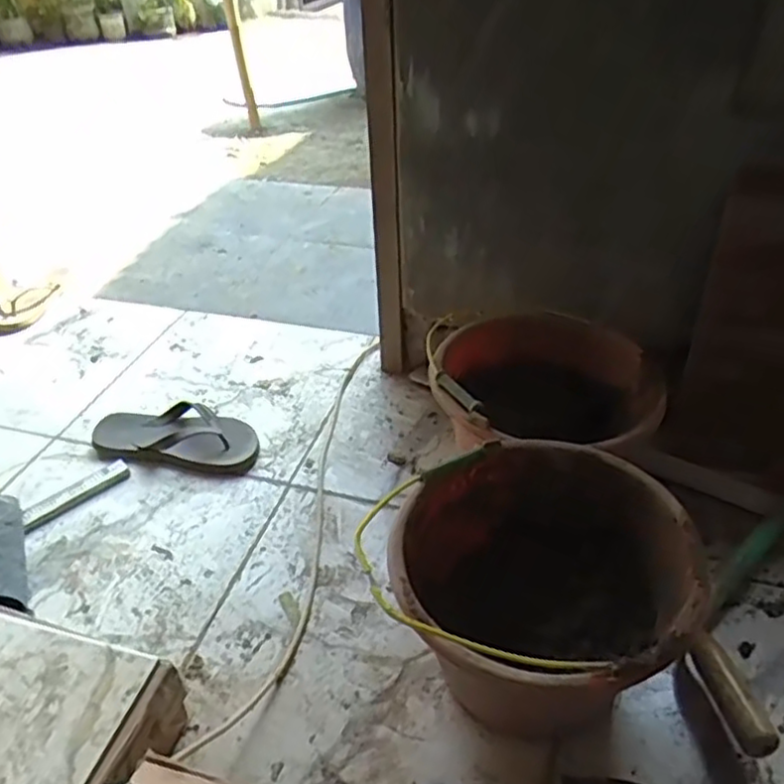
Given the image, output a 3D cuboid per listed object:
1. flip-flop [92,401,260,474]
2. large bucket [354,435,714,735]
[{"bbox_3d":[-0.334,0.067,1.043,0.262,0.048,0.101,6,38,11],"label":"flip-flop"},{"bbox_3d":[0.145,0.215,0.683,0.263,0.212,0.284,-1,38,1],"label":"large bucket"}]

